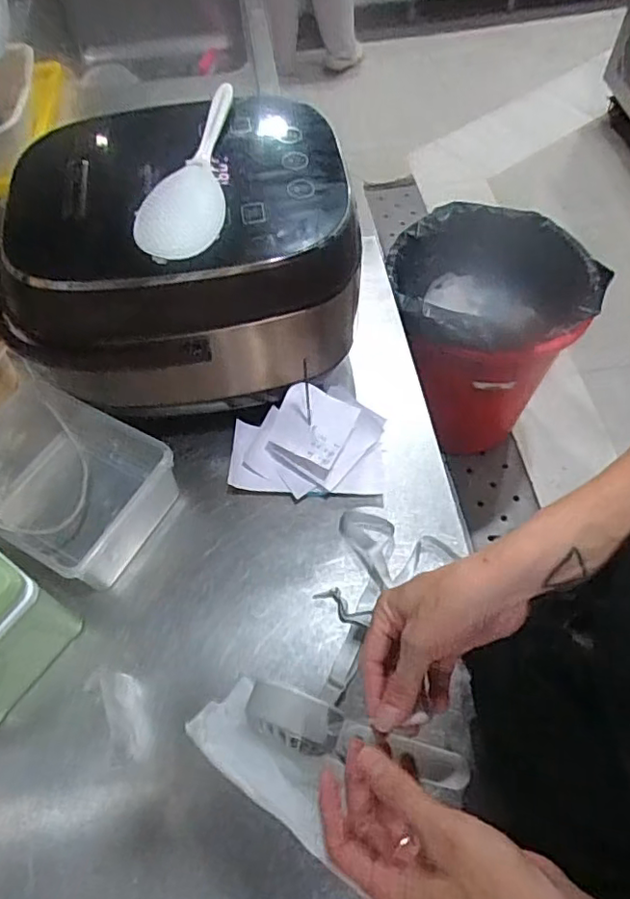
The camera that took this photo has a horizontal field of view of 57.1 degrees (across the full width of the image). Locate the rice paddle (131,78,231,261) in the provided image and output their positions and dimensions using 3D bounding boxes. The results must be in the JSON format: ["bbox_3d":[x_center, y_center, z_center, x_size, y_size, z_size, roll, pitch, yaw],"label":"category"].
[{"bbox_3d":[-0.110,-0.256,0.524,0.068,0.017,0.219,4,60,4],"label":"rice paddle"}]

